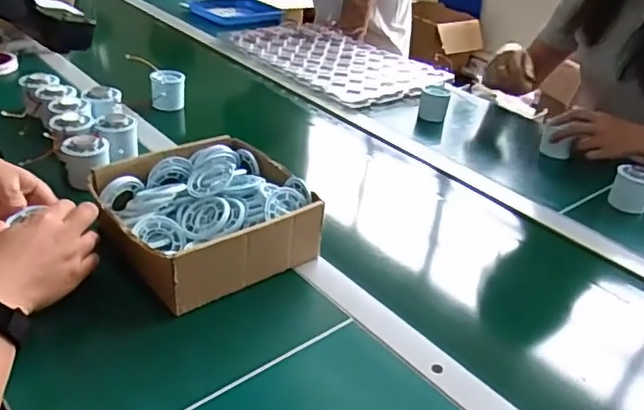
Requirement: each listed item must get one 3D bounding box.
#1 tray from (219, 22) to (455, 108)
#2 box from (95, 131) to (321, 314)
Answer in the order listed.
[{"bbox_3d":[0.026,-0.312,1.250,0.300,0.025,0.455,-19,39,-37],"label":"tray"},{"bbox_3d":[-0.129,0.008,0.665,0.213,0.066,0.209,-19,39,-37],"label":"box"}]

